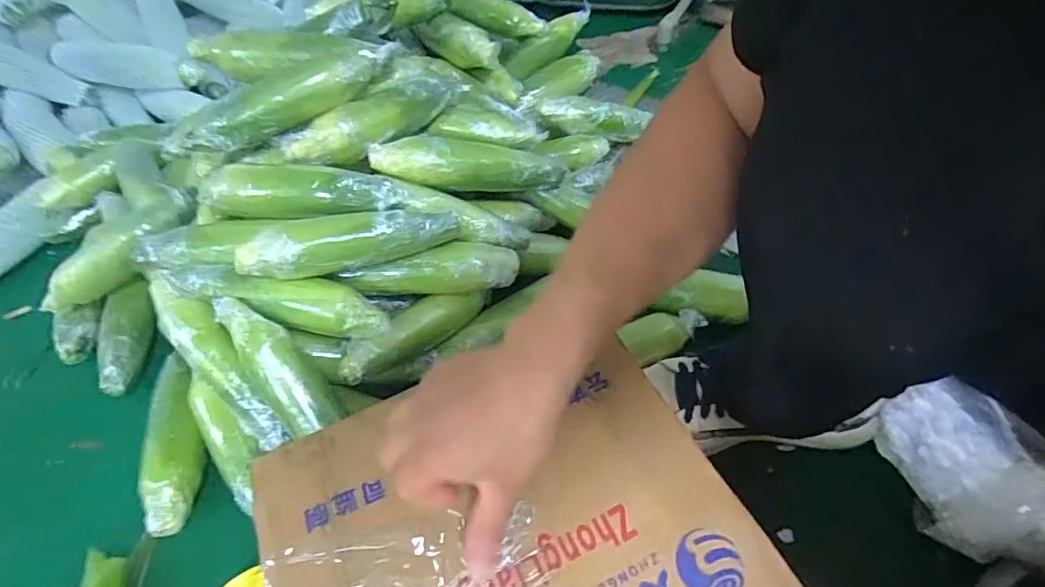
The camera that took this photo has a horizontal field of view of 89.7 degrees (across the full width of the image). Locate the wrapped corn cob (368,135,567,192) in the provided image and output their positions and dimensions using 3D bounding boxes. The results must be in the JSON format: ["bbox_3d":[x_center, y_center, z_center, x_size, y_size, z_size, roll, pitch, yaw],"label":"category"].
[{"bbox_3d":[-0.062,-0.159,0.644,0.239,0.049,0.049,-1,51,-22],"label":"wrapped corn cob"}]

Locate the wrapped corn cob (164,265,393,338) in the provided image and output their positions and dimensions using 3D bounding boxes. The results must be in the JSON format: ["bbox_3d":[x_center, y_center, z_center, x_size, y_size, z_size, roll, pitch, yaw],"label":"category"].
[{"bbox_3d":[-0.258,0.001,0.555,0.240,0.048,0.051,9,54,11],"label":"wrapped corn cob"}]

